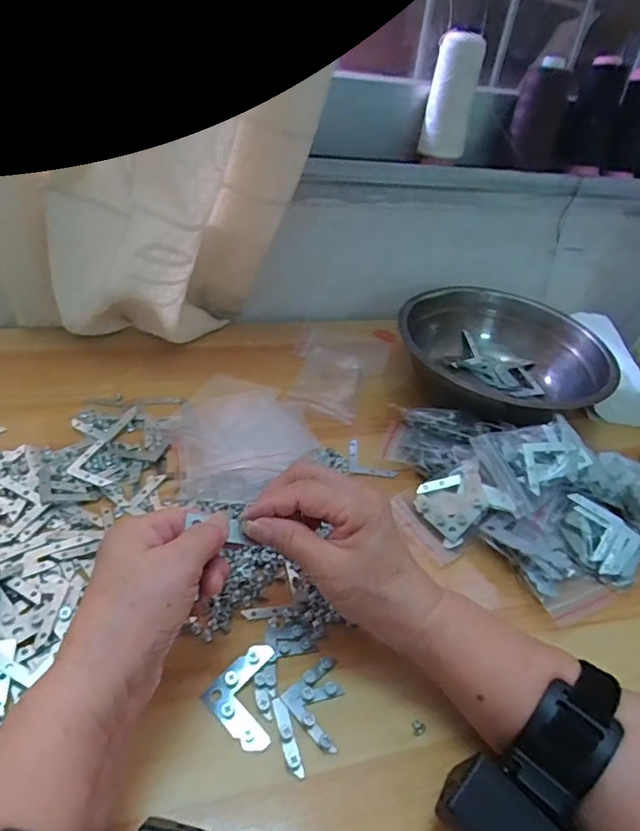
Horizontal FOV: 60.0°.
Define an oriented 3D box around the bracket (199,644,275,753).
[{"bbox_3d":[-0.036,0.160,0.317,0.043,0.008,0.046,33,48,28],"label":"bracket"}]

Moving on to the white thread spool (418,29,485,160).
[{"bbox_3d":[0.137,-0.331,0.577,0.044,0.109,0.031,8,39,-1],"label":"white thread spool"}]

